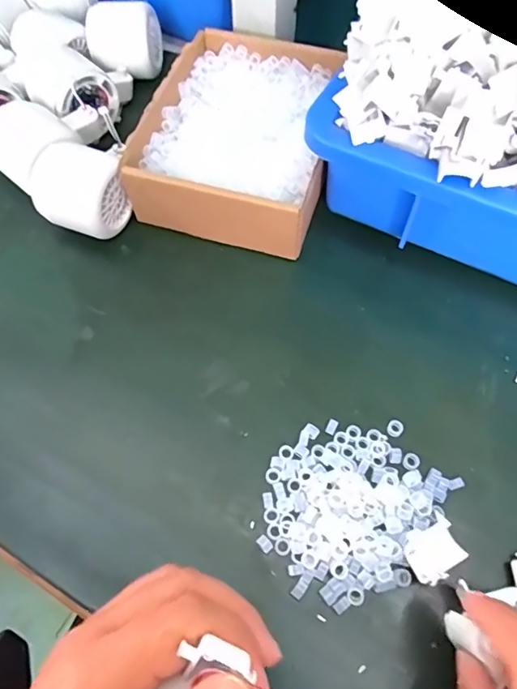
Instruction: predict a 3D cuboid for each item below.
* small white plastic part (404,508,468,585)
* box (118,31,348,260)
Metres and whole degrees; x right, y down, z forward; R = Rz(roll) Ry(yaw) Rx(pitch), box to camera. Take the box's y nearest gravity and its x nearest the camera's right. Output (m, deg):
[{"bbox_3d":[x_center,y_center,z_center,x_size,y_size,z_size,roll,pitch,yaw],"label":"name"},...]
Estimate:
[{"bbox_3d":[0.093,0.109,0.263,0.032,0.014,0.024,-34,66,-16],"label":"small white plastic part"},{"bbox_3d":[-0.013,-0.156,0.389,0.136,0.057,0.181,12,62,7],"label":"box"}]

